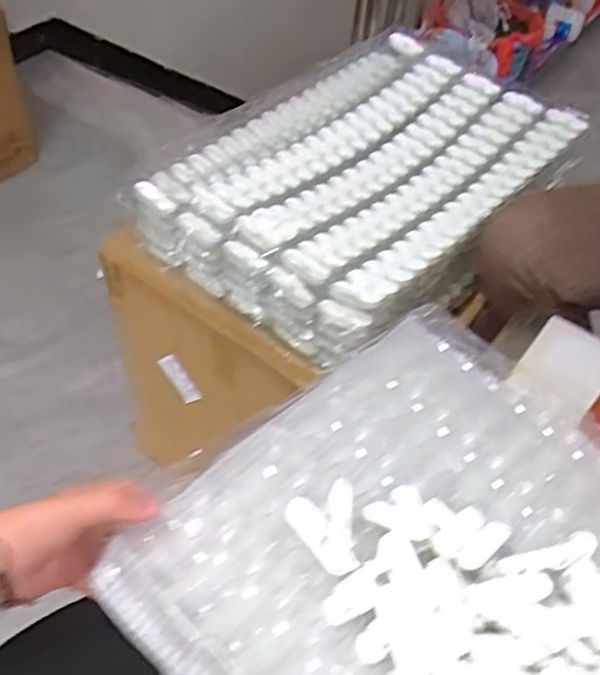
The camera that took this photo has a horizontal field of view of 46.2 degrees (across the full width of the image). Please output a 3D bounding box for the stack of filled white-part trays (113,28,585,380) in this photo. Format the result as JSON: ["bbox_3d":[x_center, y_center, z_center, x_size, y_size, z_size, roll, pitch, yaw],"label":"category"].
[{"bbox_3d":[0.108,-0.244,1.030,0.408,0.078,0.632,32,54,22],"label":"stack of filled white-part trays"}]

